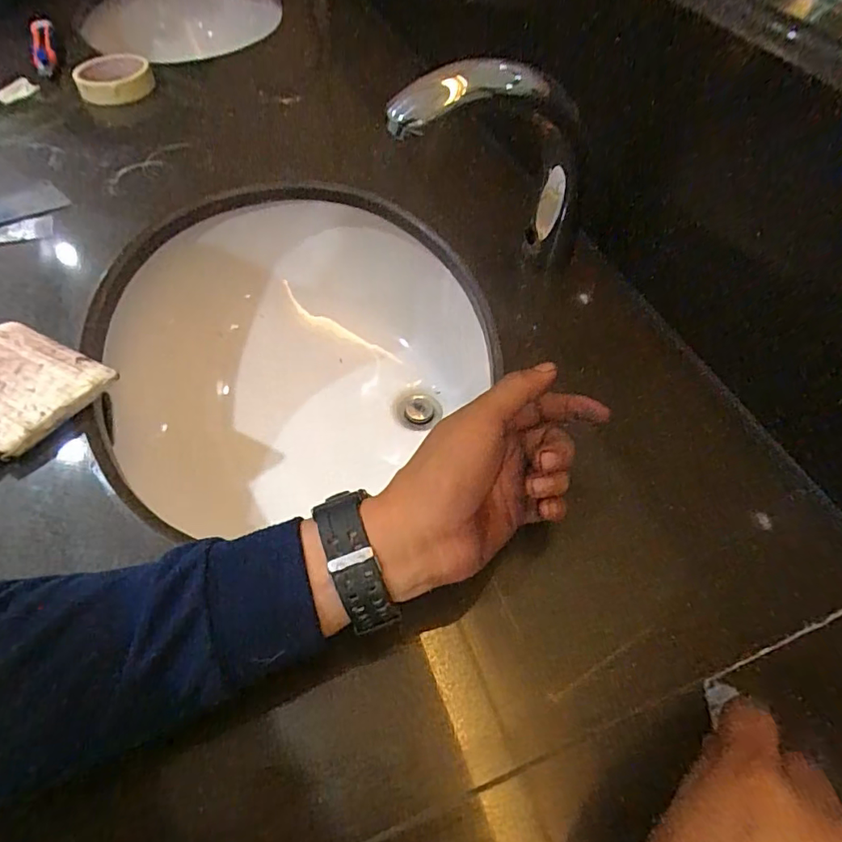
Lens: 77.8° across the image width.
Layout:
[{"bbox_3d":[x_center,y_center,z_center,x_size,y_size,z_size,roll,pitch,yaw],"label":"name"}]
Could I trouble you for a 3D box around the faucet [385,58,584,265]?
[{"bbox_3d":[0.056,-0.191,0.414,0.162,0.161,0.033,-20,58,-13],"label":"faucet"}]

